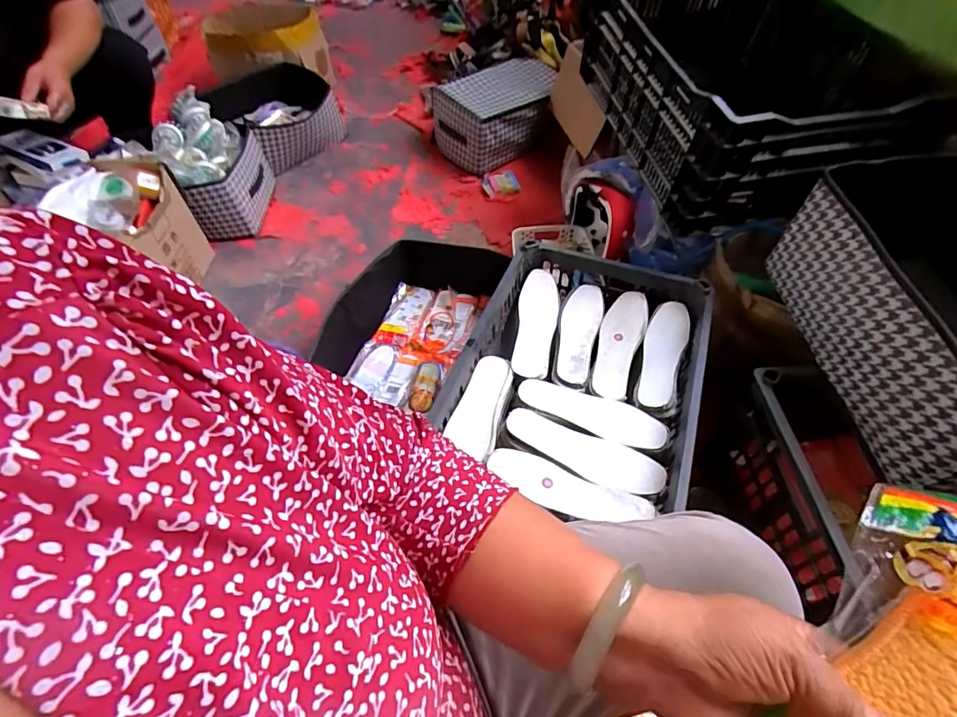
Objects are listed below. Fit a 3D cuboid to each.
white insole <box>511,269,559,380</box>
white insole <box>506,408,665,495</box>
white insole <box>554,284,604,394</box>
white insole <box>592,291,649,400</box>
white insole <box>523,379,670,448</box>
[{"bbox_3d":[0.102,-0.065,0.807,0.069,0.028,0.227,5,51,7],"label":"white insole"},{"bbox_3d":[0.145,0.131,0.662,0.219,0.010,0.069,20,55,18],"label":"white insole"},{"bbox_3d":[0.168,-0.044,0.801,0.067,0.008,0.224,12,52,13],"label":"white insole"},{"bbox_3d":[0.238,-0.025,0.784,0.069,0.028,0.215,13,53,14],"label":"white insole"},{"bbox_3d":[0.168,0.081,0.707,0.217,0.009,0.072,16,53,16],"label":"white insole"}]

